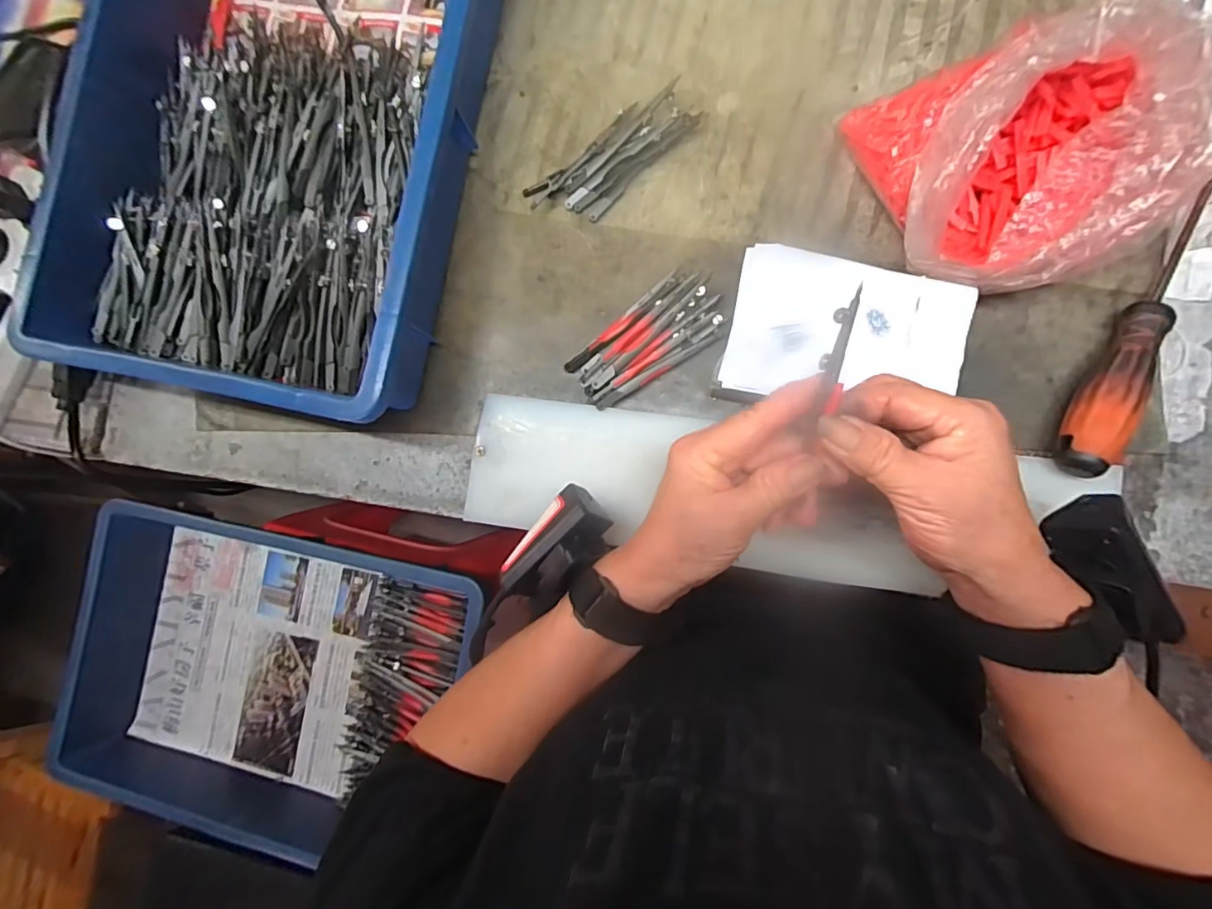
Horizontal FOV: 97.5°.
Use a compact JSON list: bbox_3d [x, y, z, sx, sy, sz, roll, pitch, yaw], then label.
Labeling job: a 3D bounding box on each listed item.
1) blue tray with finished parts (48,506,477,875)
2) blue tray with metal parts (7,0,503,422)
[{"bbox_3d":[-0.349,0.231,0.544,0.398,0.092,0.307,10,88,7],"label":"blue tray with finished parts"},{"bbox_3d":[-0.228,-0.250,0.383,0.276,0.078,0.415,12,89,9],"label":"blue tray with metal parts"}]

